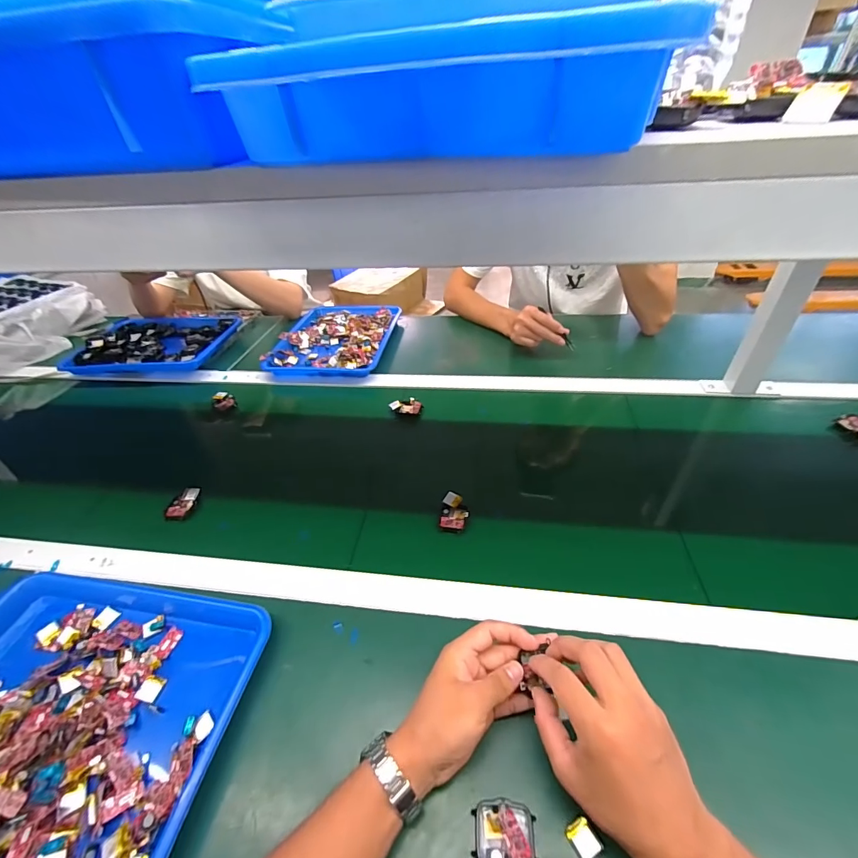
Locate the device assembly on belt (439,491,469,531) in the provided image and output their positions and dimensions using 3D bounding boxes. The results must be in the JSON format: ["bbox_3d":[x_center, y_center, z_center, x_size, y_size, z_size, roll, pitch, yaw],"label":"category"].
[{"bbox_3d":[0.035,0.112,0.546,0.036,0.015,0.055,1,40,9],"label":"device assembly on belt"}]

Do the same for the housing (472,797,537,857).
[{"bbox_3d":[0.059,0.314,0.312,0.047,0.011,0.039,-1,40,6],"label":"housing"}]

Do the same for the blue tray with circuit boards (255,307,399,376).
[{"bbox_3d":[-0.214,-0.222,0.954,0.248,0.028,0.317,2,40,9],"label":"blue tray with circuit boards"}]

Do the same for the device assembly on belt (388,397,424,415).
[{"bbox_3d":[-0.041,-0.042,0.734,0.060,0.012,0.034,-3,40,3],"label":"device assembly on belt"}]

